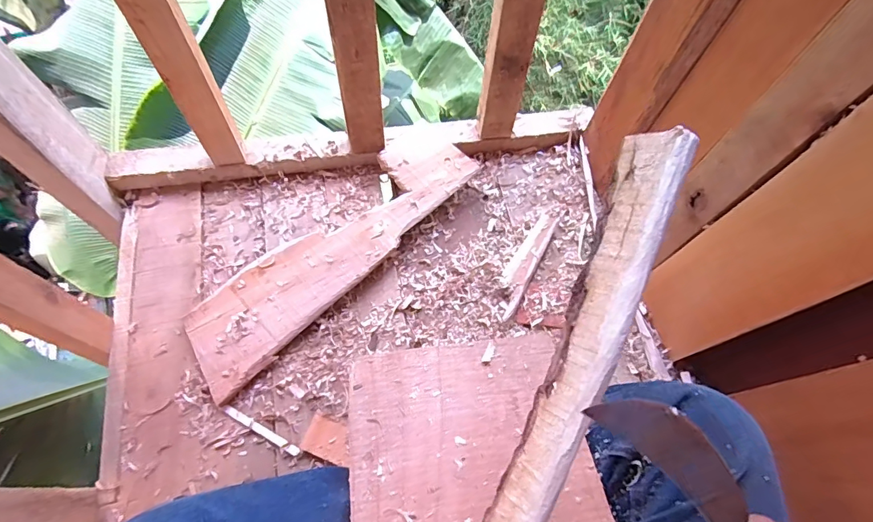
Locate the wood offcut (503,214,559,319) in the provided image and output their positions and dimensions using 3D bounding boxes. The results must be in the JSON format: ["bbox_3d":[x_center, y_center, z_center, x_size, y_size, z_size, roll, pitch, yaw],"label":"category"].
[{"bbox_3d":[0.126,-0.002,0.627,0.035,0.024,0.171,27,66,11],"label":"wood offcut"}]

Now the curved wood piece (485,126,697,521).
[{"bbox_3d":[0.049,0.087,0.199,0.027,0.022,0.326,23,82,9],"label":"curved wood piece"}]

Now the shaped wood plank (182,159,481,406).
[{"bbox_3d":[-0.137,-0.017,0.607,0.116,0.026,0.438,42,69,17],"label":"shaped wood plank"}]

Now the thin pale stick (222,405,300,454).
[{"bbox_3d":[-0.208,0.200,0.522,0.107,0.006,0.010,26,66,11],"label":"thin pale stick"}]

